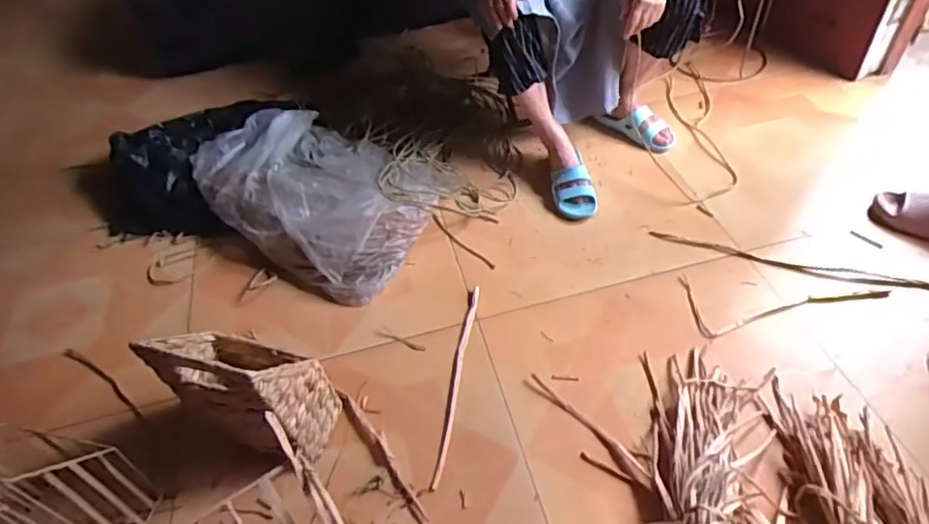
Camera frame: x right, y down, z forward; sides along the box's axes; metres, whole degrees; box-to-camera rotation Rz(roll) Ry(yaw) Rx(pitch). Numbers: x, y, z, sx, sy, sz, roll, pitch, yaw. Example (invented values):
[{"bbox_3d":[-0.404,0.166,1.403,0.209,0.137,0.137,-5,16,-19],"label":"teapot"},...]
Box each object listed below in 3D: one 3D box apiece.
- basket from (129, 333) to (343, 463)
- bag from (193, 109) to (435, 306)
[{"bbox_3d":[-0.350,0.195,0.954,0.228,0.295,0.130,10,49,15],"label":"basket"},{"bbox_3d":[-0.363,-0.173,1.397,0.633,0.111,0.381,31,57,30],"label":"bag"}]

